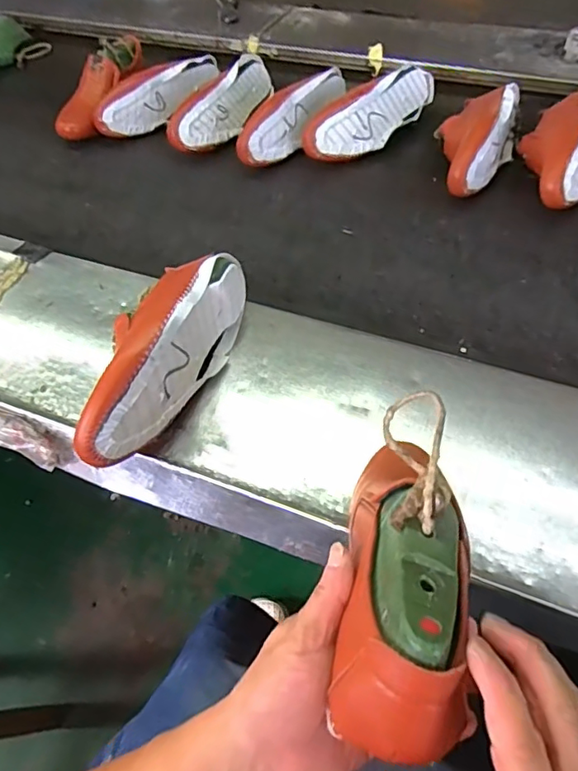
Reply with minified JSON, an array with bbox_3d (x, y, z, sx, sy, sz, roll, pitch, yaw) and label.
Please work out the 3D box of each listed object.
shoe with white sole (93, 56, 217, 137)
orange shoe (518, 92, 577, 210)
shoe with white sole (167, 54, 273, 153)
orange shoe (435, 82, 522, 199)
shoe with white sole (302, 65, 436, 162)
[{"bbox_3d":[-0.240,-0.526,0.979,0.260,0.073,0.078,-38,60,-22],"label":"shoe with white sole"},{"bbox_3d":[0.400,-0.346,0.784,0.117,0.070,0.249,20,58,18],"label":"orange shoe"},{"bbox_3d":[-0.114,-0.485,0.933,0.075,0.075,0.259,20,58,18],"label":"shoe with white sole"},{"bbox_3d":[0.279,-0.364,0.806,0.114,0.078,0.224,14,56,14],"label":"orange shoe"},{"bbox_3d":[0.134,-0.438,0.872,0.251,0.081,0.073,-40,60,-23],"label":"shoe with white sole"}]

